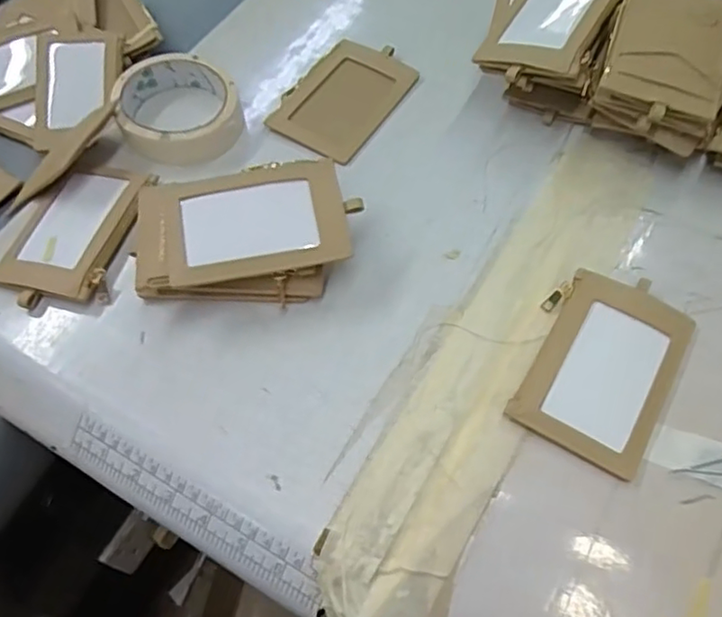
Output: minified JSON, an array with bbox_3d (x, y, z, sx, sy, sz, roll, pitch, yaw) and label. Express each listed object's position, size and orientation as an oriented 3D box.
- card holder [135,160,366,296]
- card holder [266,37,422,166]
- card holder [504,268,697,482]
[{"bbox_3d":[-0.074,-0.054,0.378,0.134,0.012,0.069,-11,76,-2],"label":"card holder"},{"bbox_3d":[-0.013,-0.163,0.471,0.074,0.006,0.108,32,71,10],"label":"card holder"},{"bbox_3d":[0.140,0.031,0.353,0.079,0.013,0.110,26,65,17],"label":"card holder"}]

